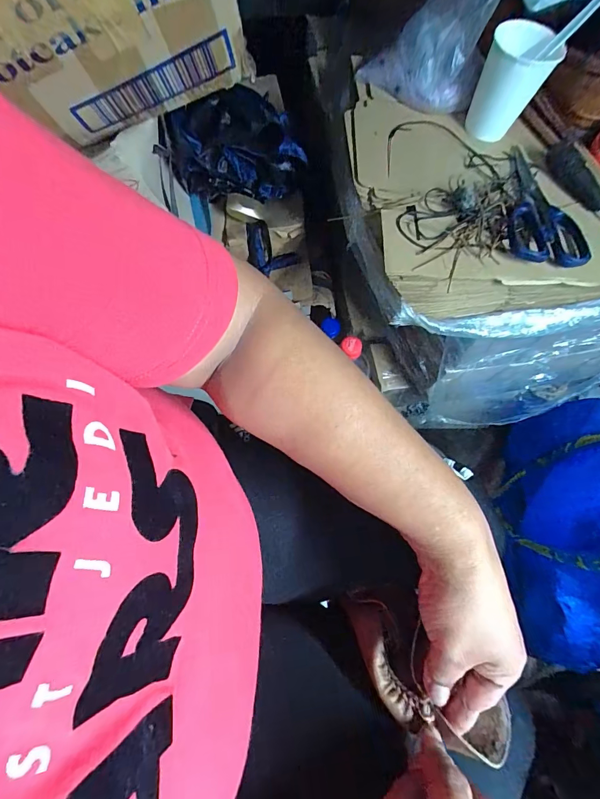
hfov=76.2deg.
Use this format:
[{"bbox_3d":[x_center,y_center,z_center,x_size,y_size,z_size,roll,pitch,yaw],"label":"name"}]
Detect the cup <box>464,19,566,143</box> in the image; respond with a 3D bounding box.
[{"bbox_3d":[0.228,-0.342,0.419,0.066,0.089,0.069,1,68,-1],"label":"cup"}]

